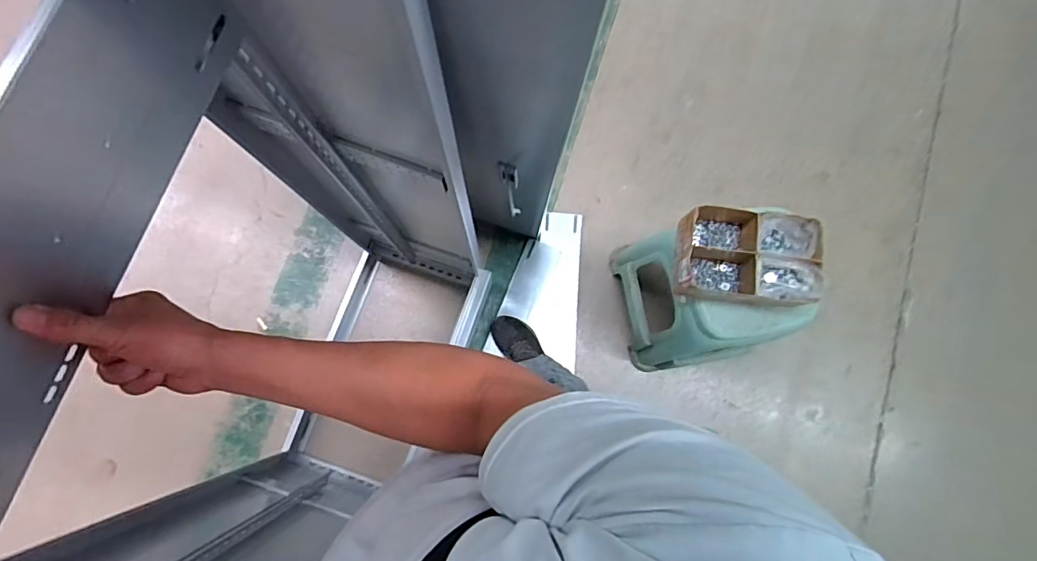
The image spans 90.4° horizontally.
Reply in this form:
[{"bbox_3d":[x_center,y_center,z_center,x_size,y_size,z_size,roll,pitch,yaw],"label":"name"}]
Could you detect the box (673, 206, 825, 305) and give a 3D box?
[{"bbox_3d":[0.479,-0.046,1.084,0.276,0.091,0.187,7,80,-1],"label":"box"}]

